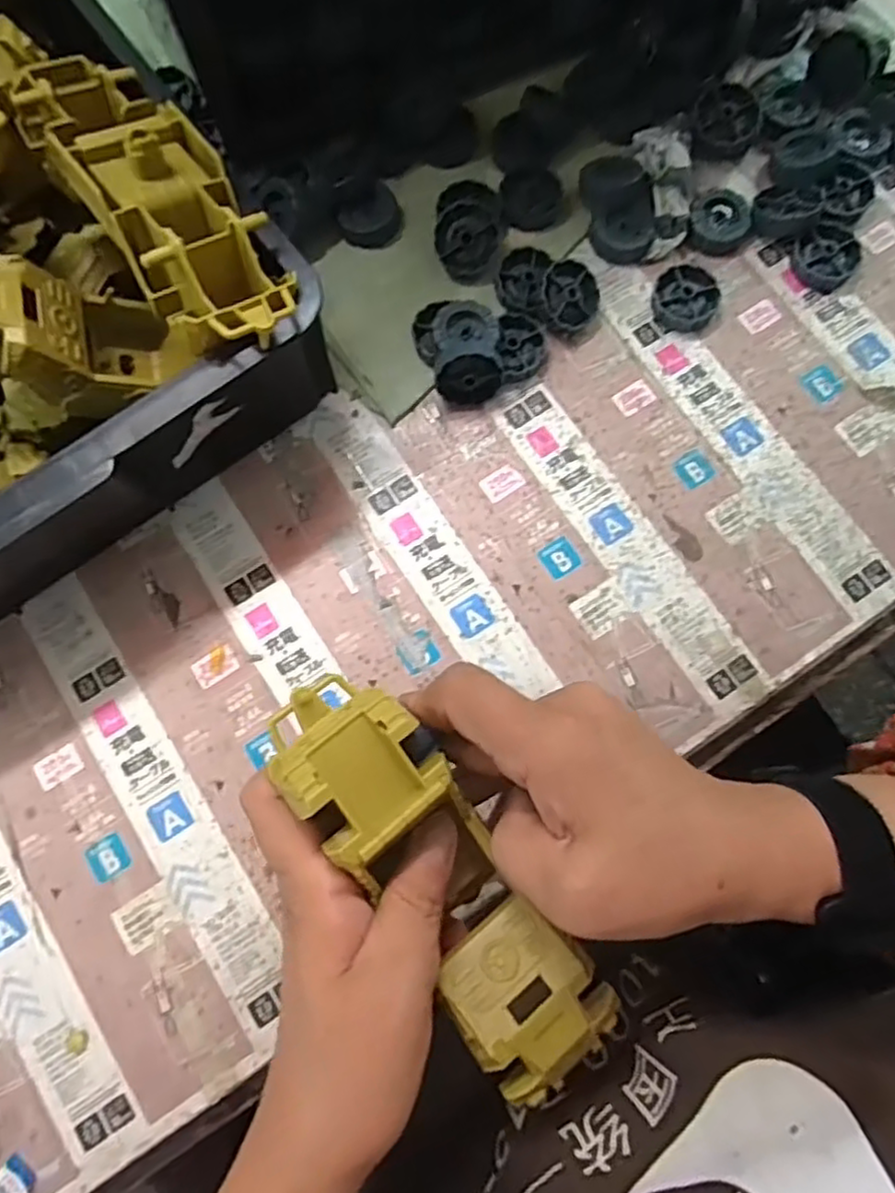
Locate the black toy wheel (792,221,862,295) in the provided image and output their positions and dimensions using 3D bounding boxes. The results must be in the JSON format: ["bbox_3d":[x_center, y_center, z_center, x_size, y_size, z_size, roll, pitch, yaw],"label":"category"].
[{"bbox_3d":[0.229,-0.205,0.419,0.036,0.012,0.036,0,79,1],"label":"black toy wheel"}]

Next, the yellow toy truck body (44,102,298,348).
[{"bbox_3d":[-0.113,-0.159,0.304,0.061,0.035,0.116,-37,81,-6],"label":"yellow toy truck body"}]

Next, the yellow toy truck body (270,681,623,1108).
[{"bbox_3d":[-0.002,0.105,0.266,0.050,0.049,0.166,-34,90,-5],"label":"yellow toy truck body"}]

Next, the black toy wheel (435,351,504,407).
[{"bbox_3d":[0.012,-0.123,0.396,0.036,0.036,0.008,-6,51,3],"label":"black toy wheel"}]

